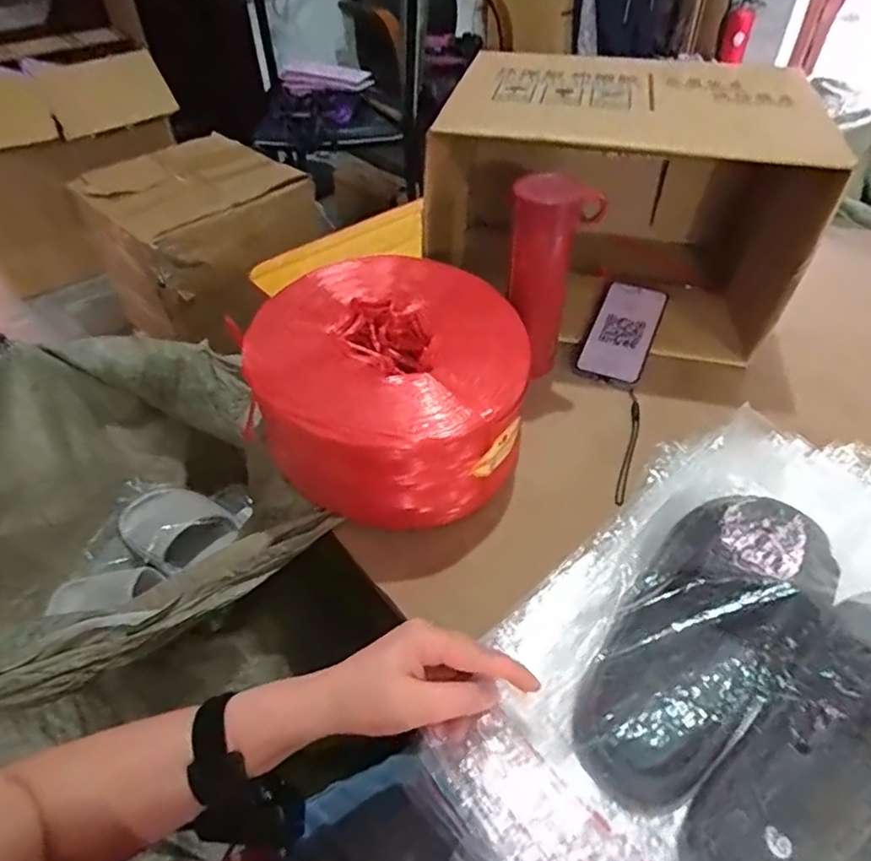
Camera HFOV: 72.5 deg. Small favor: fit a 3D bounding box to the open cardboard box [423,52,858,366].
[{"bbox_3d":[0.227,-0.289,0.747,0.406,0.243,0.284,12,47,13],"label":"open cardboard box"}]

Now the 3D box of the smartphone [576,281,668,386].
[{"bbox_3d":[0.235,-0.125,0.743,0.076,0.006,0.164,20,59,15],"label":"smartphone"}]

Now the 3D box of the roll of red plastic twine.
[{"bbox_3d":[-0.047,-0.045,0.619,0.248,0.135,0.288,-28,51,-23],"label":"roll of red plastic twine"}]

